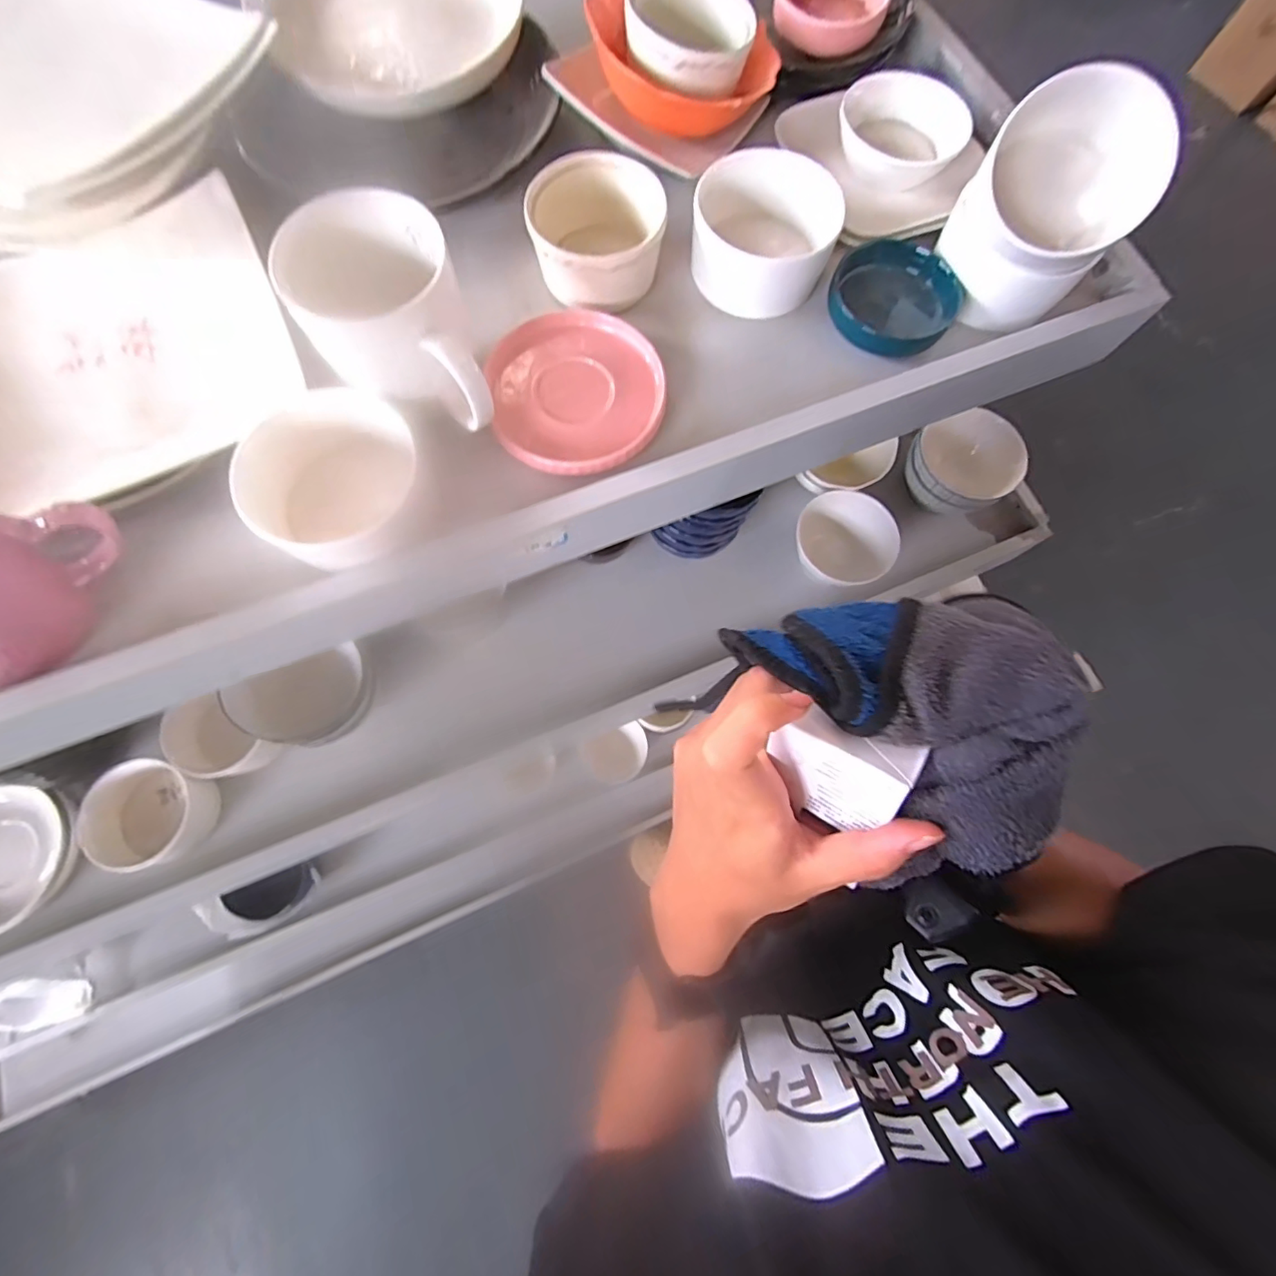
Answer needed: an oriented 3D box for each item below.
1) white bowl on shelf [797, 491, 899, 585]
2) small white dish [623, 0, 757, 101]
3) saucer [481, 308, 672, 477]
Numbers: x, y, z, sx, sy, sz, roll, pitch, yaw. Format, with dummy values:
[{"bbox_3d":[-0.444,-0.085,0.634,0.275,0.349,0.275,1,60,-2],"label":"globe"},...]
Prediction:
[{"bbox_3d":[0.238,-0.107,0.630,0.120,0.060,0.104,25,75,5],"label":"white bowl on shelf"},{"bbox_3d":[0.035,-0.437,0.398,0.091,0.032,0.086,0,74,-2],"label":"small white dish"},{"bbox_3d":[-0.040,-0.167,0.369,0.113,0.018,0.116,0,74,-2],"label":"saucer"}]

